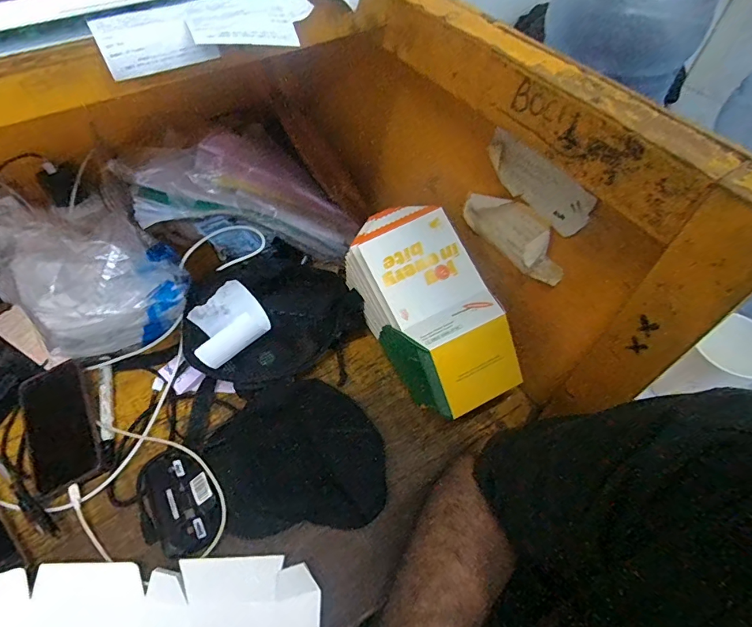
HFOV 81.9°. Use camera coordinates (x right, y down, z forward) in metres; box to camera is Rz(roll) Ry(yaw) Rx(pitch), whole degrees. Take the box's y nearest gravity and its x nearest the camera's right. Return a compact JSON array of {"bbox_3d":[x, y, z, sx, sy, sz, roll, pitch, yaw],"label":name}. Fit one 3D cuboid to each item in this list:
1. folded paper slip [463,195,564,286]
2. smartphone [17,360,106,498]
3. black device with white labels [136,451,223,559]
[{"bbox_3d":[0.141,-0.083,0.450,0.020,0.071,0.128,-24,58,-17],"label":"folded paper slip"},{"bbox_3d":[-0.391,0.136,0.534,0.081,0.015,0.166,-29,65,-12],"label":"smartphone"},{"bbox_3d":[-0.217,0.209,0.482,0.076,0.037,0.119,-22,58,-16],"label":"black device with white labels"}]

